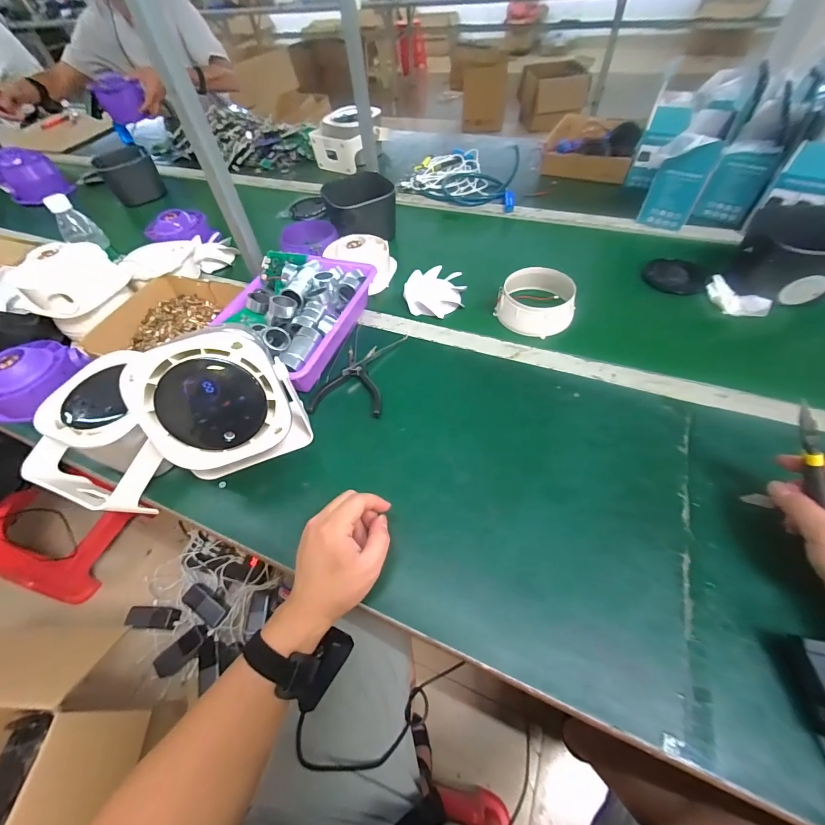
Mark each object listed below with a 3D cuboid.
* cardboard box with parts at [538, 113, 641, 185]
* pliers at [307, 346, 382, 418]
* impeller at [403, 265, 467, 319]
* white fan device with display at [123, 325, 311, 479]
[{"bbox_3d":[0.444,-0.662,0.915,0.201,0.058,0.233,20,58,17],"label":"cardboard box with parts"},{"bbox_3d":[-0.097,-0.048,0.563,0.108,0.021,0.141,-1,54,3],"label":"pliers"},{"bbox_3d":[0.040,-0.217,0.666,0.104,0.034,0.102,-7,54,-1],"label":"impeller"},{"bbox_3d":[-0.208,0.005,0.421,0.143,0.182,0.066,-19,55,-9],"label":"white fan device with display"}]

